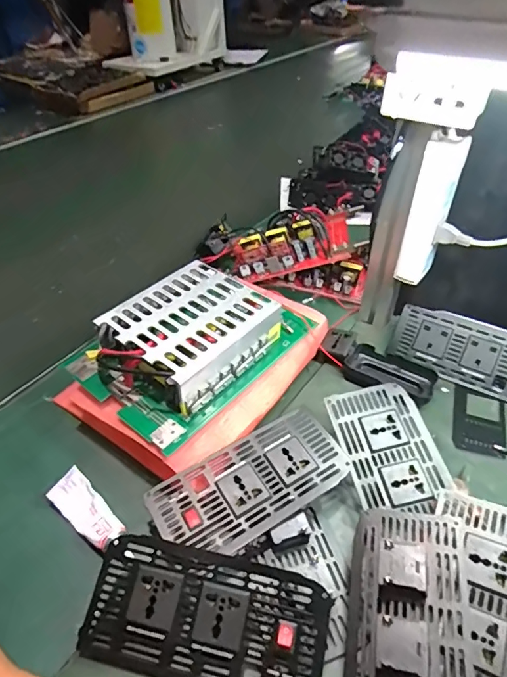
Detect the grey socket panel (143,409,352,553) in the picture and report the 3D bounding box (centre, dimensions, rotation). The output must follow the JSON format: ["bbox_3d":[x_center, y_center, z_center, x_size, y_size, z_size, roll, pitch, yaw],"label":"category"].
[{"bbox_3d":[-0.001,0.139,0.440,0.187,0.016,0.091,-24,48,-24],"label":"grey socket panel"}]

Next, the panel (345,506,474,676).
[{"bbox_3d":[0.118,0.226,0.349,0.089,0.028,0.194,-2,48,22],"label":"panel"}]

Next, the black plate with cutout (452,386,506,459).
[{"bbox_3d":[0.265,0.096,0.534,0.056,0.007,0.092,15,44,16],"label":"black plate with cutout"}]

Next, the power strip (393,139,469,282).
[{"bbox_3d":[0.207,-0.146,0.537,0.038,0.166,0.042,23,47,23],"label":"power strip"}]

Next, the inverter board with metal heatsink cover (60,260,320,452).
[{"bbox_3d":[-0.070,-0.001,0.533,0.176,0.078,0.243,29,50,28],"label":"inverter board with metal heatsink cover"}]

